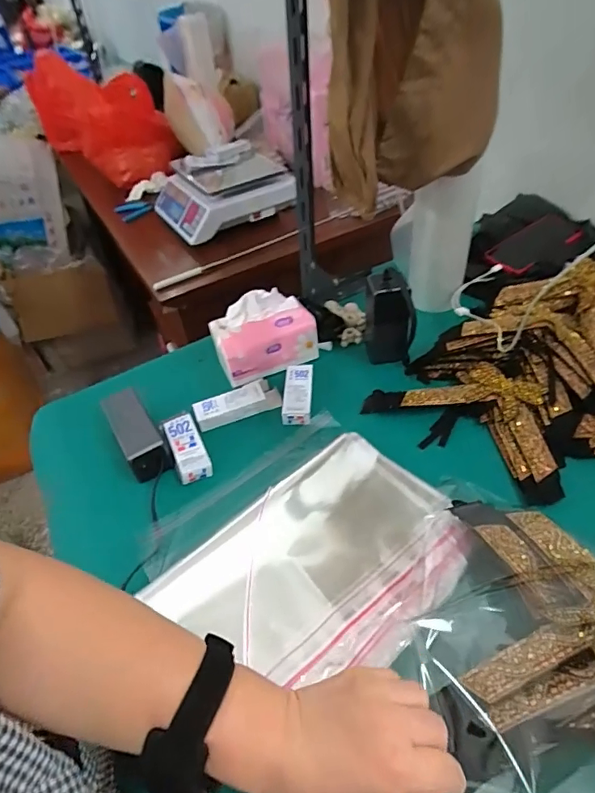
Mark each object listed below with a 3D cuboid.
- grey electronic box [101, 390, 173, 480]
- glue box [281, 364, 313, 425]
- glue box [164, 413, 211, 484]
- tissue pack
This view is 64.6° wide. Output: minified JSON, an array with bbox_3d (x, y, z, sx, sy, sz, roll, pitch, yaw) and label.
[{"bbox_3d":[-0.216,0.048,0.630,0.053,0.049,0.138,-27,48,-18],"label":"grey electronic box"},{"bbox_3d":[0.001,-0.007,0.680,0.040,0.019,0.111,-1,45,6],"label":"glue box"},{"bbox_3d":[-0.147,0.070,0.629,0.042,0.027,0.105,-21,46,-13],"label":"glue box"},{"bbox_3d":[-0.051,-0.097,0.728,0.150,0.090,0.102,-16,45,-9],"label":"tissue pack"}]

